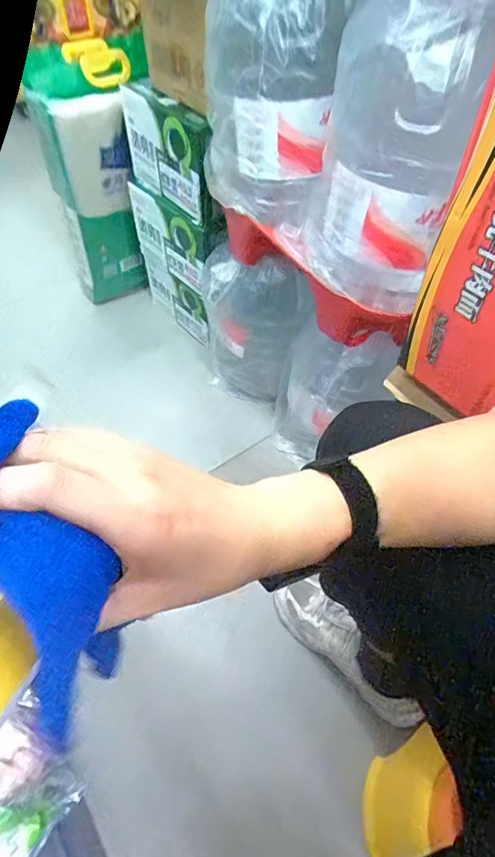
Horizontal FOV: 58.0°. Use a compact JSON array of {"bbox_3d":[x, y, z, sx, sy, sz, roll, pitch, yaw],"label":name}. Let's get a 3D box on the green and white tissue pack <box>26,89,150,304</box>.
[{"bbox_3d":[-0.350,-0.517,1.063,0.183,0.480,0.096,-15,56,-12],"label":"green and white tissue pack"}]

